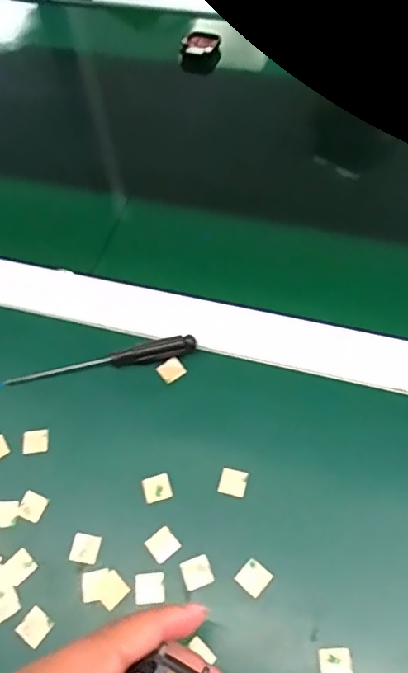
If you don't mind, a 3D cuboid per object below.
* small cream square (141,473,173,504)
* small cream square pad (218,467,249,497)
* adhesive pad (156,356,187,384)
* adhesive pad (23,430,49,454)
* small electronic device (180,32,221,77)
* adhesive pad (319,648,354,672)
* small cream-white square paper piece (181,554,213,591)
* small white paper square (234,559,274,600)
[{"bbox_3d":[-0.029,0.094,0.335,0.017,0.004,0.016,-16,59,-7],"label":"small cream square"},{"bbox_3d":[0.018,0.090,0.335,0.017,0.004,0.016,12,59,11],"label":"small cream square pad"},{"bbox_3d":[-0.023,0.024,0.379,0.017,0.004,0.014,-29,61,-14],"label":"adhesive pad"},{"bbox_3d":[-0.111,0.069,0.355,0.016,0.004,0.016,-10,58,-3],"label":"adhesive pad"},{"bbox_3d":[-0.004,-0.311,0.599,0.041,0.028,0.040,0,58,3],"label":"small electronic device"},{"bbox_3d":[0.069,0.171,0.281,0.017,0.004,0.016,-3,58,1],"label":"adhesive pad"},{"bbox_3d":[-0.004,0.135,0.309,0.016,0.004,0.016,-19,59,-8],"label":"small cream-white square paper piece"},{"bbox_3d":[0.028,0.136,0.305,0.016,0.004,0.016,36,66,23],"label":"small white paper square"}]

